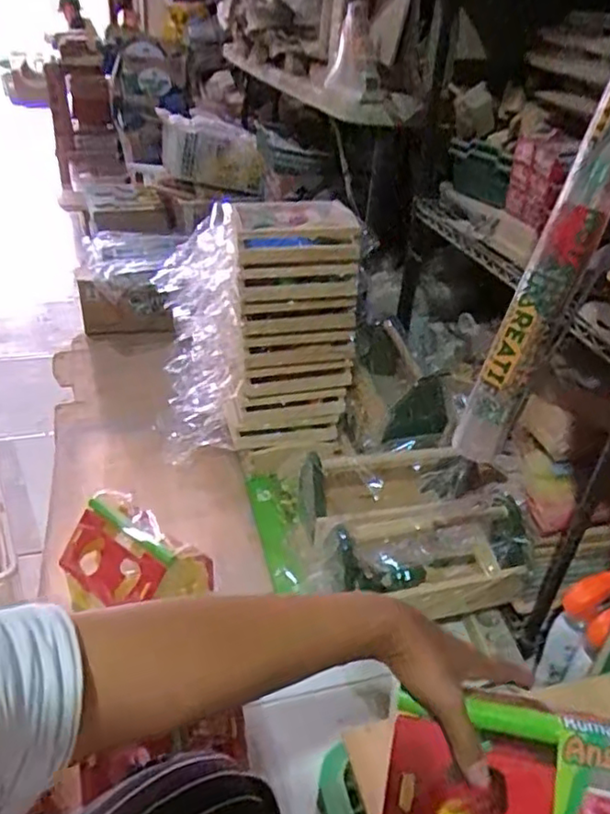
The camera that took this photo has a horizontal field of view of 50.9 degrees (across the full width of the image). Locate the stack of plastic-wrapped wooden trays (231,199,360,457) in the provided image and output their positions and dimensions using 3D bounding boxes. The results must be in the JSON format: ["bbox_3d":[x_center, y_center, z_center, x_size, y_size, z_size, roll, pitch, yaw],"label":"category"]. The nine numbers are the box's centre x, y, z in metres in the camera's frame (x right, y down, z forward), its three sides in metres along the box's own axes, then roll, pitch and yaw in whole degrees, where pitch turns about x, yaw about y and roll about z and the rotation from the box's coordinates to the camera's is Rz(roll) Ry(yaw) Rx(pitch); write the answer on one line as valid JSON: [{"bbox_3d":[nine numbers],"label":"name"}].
[{"bbox_3d":[-0.019,-0.168,1.388,0.238,0.491,0.254,3,33,-2],"label":"stack of plastic-wrapped wooden trays"}]

